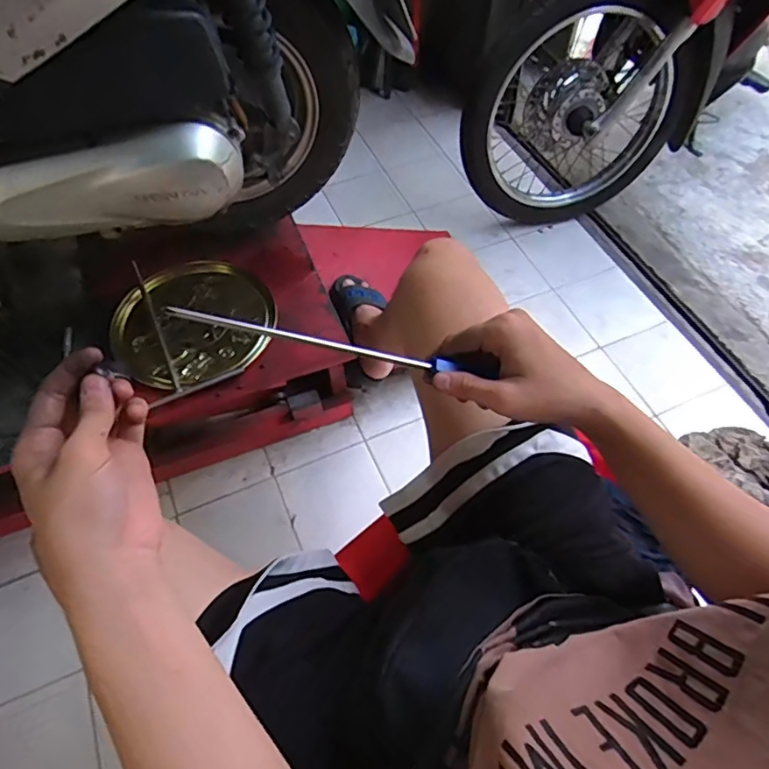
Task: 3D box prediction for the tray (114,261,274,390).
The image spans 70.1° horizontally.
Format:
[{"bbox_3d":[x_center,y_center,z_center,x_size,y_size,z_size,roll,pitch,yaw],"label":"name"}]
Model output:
[{"bbox_3d":[-0.313,-0.104,0.899,0.248,0.023,0.223,-21,61,-12],"label":"tray"}]

